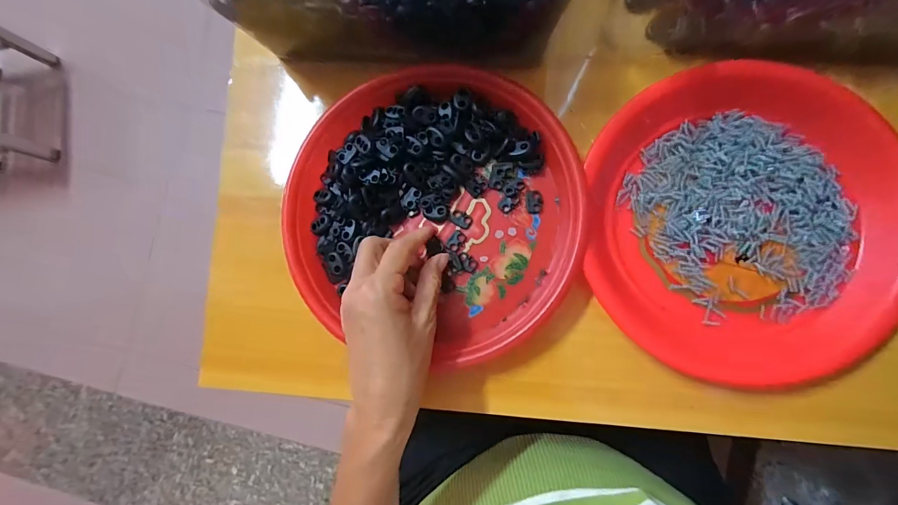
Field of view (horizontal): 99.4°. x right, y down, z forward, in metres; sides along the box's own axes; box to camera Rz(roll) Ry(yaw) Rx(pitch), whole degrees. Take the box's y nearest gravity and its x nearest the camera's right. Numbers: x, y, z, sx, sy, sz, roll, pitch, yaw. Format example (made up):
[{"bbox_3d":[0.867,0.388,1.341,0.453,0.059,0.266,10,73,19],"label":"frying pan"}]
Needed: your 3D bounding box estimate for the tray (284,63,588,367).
[{"bbox_3d":[-0.014,-0.038,0.311,0.233,0.022,0.224,0,87,6],"label":"tray"}]

